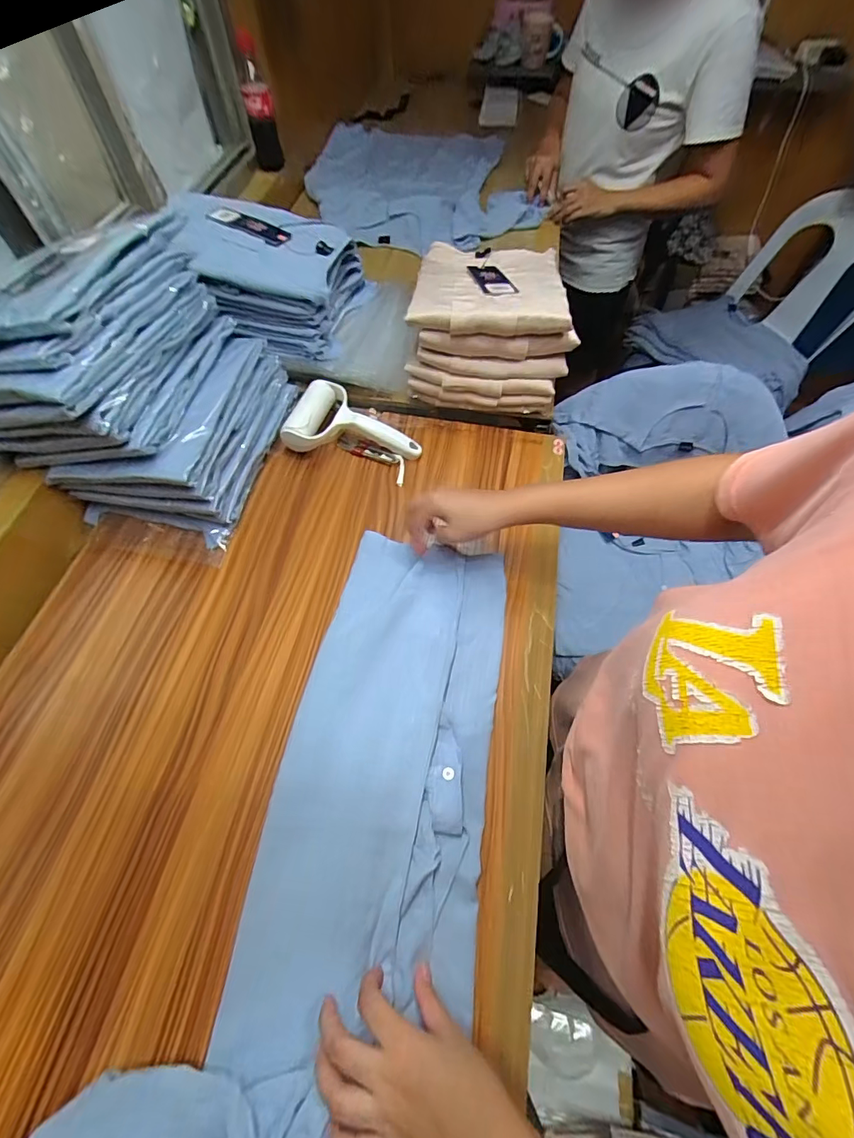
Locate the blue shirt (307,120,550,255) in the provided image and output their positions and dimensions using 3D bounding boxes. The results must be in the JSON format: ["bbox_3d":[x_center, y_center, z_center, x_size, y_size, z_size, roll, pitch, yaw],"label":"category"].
[{"bbox_3d":[-0.023,-0.918,1.035,0.480,0.043,0.588,-8,60,-5],"label":"blue shirt"}]

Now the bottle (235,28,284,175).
[{"bbox_3d":[-0.325,-0.902,0.870,0.050,0.190,0.049,-24,64,-13],"label":"bottle"}]

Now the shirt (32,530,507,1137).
[{"bbox_3d":[-0.058,0.237,0.414,0.258,0.039,0.602,13,60,6],"label":"shirt"}]

